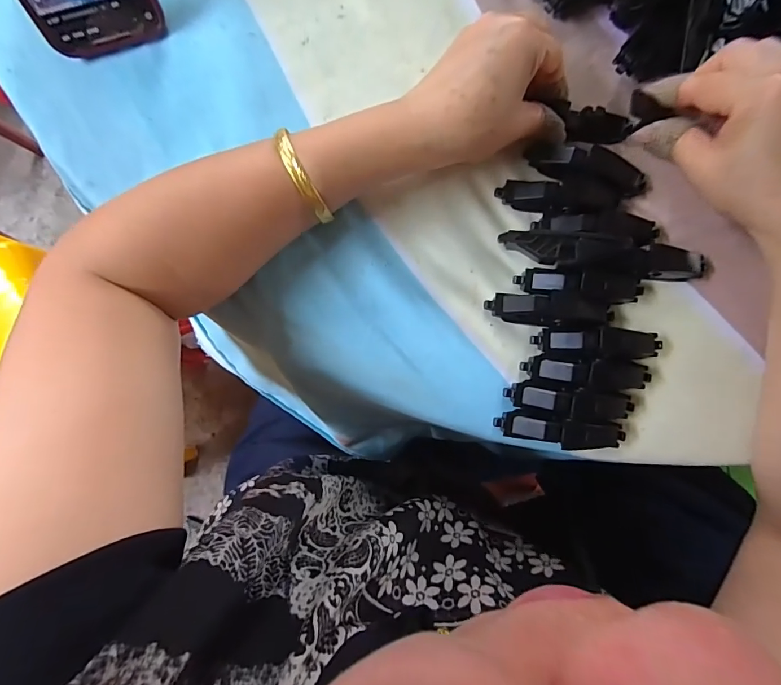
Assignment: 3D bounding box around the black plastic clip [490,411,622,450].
[{"bbox_3d":[0.109,0.056,0.273,0.081,0.018,0.017,8,85,0],"label":"black plastic clip"}]

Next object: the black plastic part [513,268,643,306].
[{"bbox_3d":[0.123,-0.036,0.279,0.079,0.018,0.020,5,85,-1],"label":"black plastic part"}]

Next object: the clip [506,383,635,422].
[{"bbox_3d":[0.115,0.038,0.275,0.079,0.017,0.019,6,85,0],"label":"clip"}]

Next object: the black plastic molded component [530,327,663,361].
[{"bbox_3d":[0.135,0.001,0.279,0.079,0.017,0.020,0,85,-1],"label":"black plastic molded component"}]

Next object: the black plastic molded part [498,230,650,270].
[{"bbox_3d":[0.115,-0.059,0.275,0.086,0.021,0.022,10,85,0],"label":"black plastic molded part"}]

